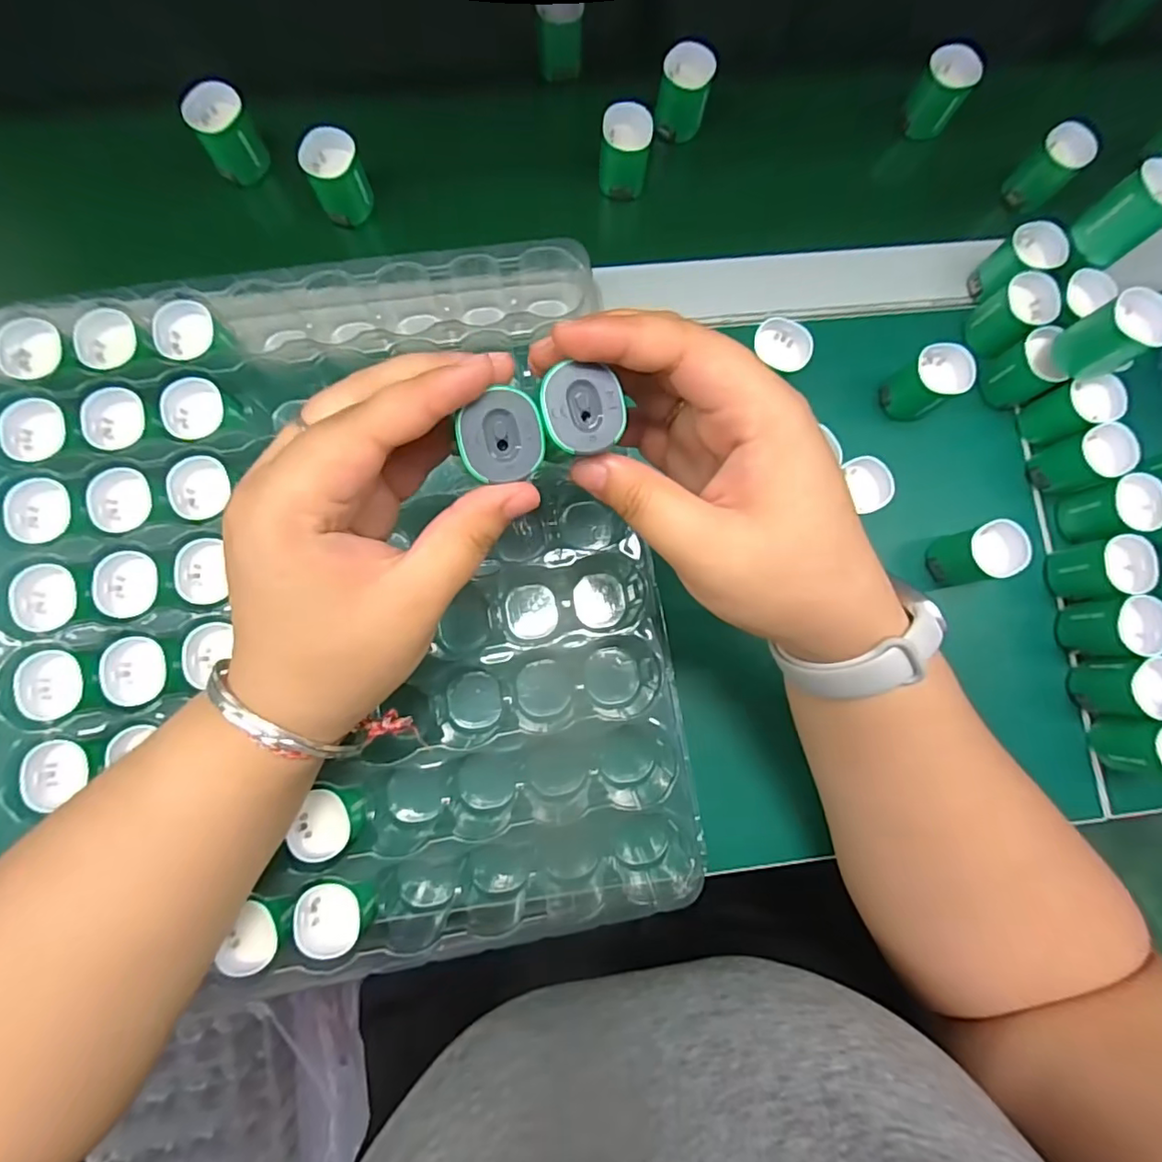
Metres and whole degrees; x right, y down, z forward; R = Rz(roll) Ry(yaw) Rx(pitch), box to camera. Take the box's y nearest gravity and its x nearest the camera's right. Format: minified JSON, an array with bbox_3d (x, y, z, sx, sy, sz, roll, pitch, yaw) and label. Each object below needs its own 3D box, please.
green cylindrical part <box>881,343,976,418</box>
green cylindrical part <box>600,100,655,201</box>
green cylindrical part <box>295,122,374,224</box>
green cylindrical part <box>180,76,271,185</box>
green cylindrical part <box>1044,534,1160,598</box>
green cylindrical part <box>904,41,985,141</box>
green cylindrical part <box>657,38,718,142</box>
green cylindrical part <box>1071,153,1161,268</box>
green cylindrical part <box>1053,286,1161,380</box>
[{"bbox_3d":[0.187,-0.108,0.319,0.034,0.037,0.029,-28,87,-7],"label":"green cylindrical part"},{"bbox_3d":[0.025,-0.249,0.336,0.028,0.034,0.029,0,84,-5],"label":"green cylindrical part"},{"bbox_3d":[-0.135,-0.225,0.325,0.030,0.038,0.031,0,84,-5],"label":"green cylindrical part"},{"bbox_3d":[-0.196,-0.250,0.323,0.032,0.033,0.031,0,84,-5],"label":"green cylindrical part"},{"bbox_3d":[0.275,-0.007,0.307,0.029,0.035,0.029,0,84,-5],"label":"green cylindrical part"},{"bbox_3d":[0.220,-0.301,0.355,0.031,0.039,0.026,33,82,-1],"label":"green cylindrical part"},{"bbox_3d":[0.062,-0.291,0.344,0.029,0.034,0.032,8,84,-4],"label":"green cylindrical part"},{"bbox_3d":[0.278,-0.186,0.292,0.029,0.033,0.030,0,84,-5],"label":"green cylindrical part"},{"bbox_3d":[0.264,-0.123,0.287,0.025,0.038,0.029,-27,87,-7],"label":"green cylindrical part"}]

